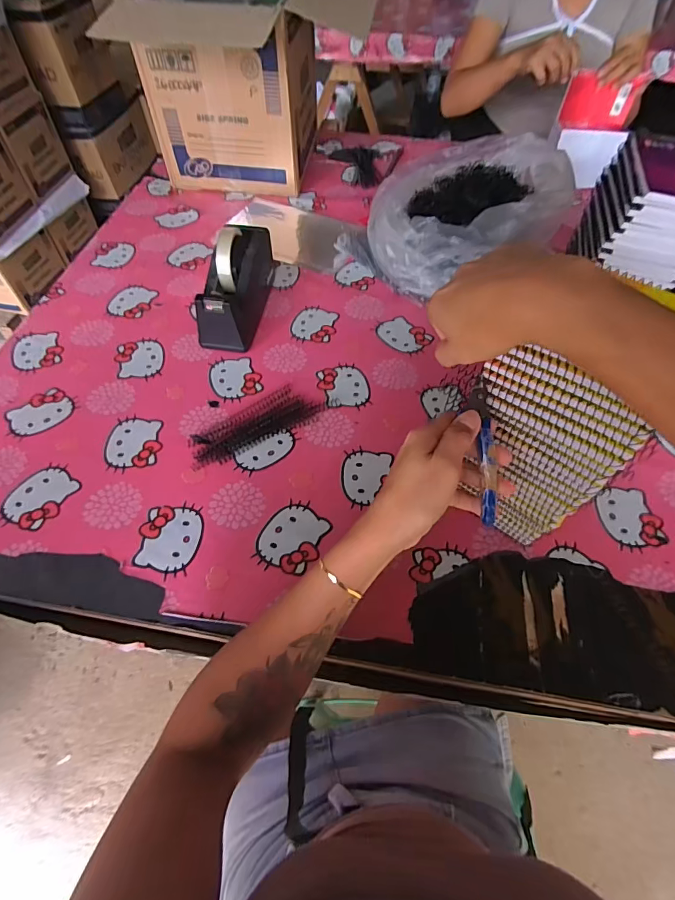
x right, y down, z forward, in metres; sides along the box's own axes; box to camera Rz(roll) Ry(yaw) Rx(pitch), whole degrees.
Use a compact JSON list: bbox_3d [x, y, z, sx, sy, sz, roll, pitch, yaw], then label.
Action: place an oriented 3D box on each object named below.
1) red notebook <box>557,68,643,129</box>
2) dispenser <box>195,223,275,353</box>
[{"bbox_3d":[0.525,-0.695,0.857,0.126,0.088,0.018,12,44,7],"label":"red notebook"},{"bbox_3d":[-0.155,-0.260,0.667,0.069,0.117,0.208,10,57,5],"label":"dispenser"}]

